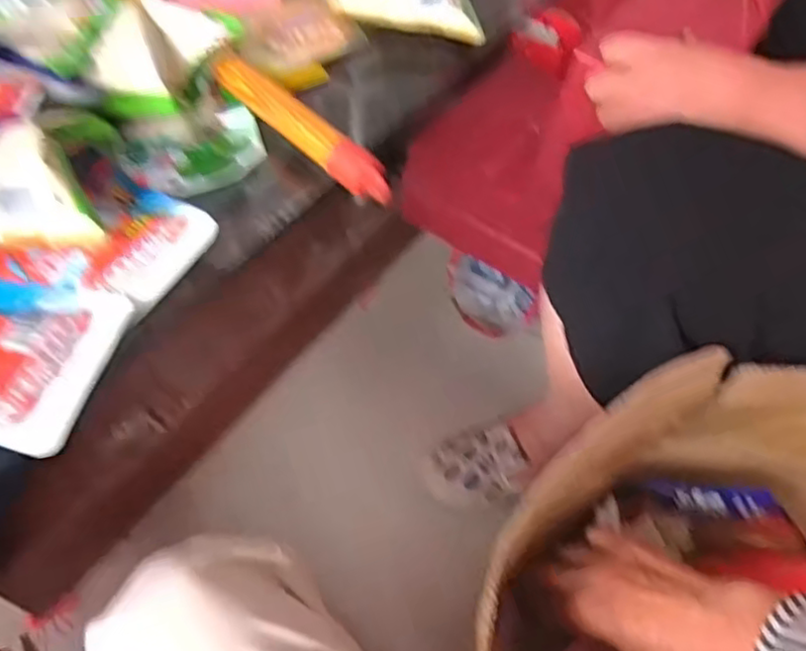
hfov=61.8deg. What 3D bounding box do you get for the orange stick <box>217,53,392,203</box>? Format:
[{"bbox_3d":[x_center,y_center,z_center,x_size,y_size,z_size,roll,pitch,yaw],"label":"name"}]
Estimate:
[{"bbox_3d":[-0.071,-0.136,0.454,0.021,0.022,0.171,-38,64,-25],"label":"orange stick"}]

